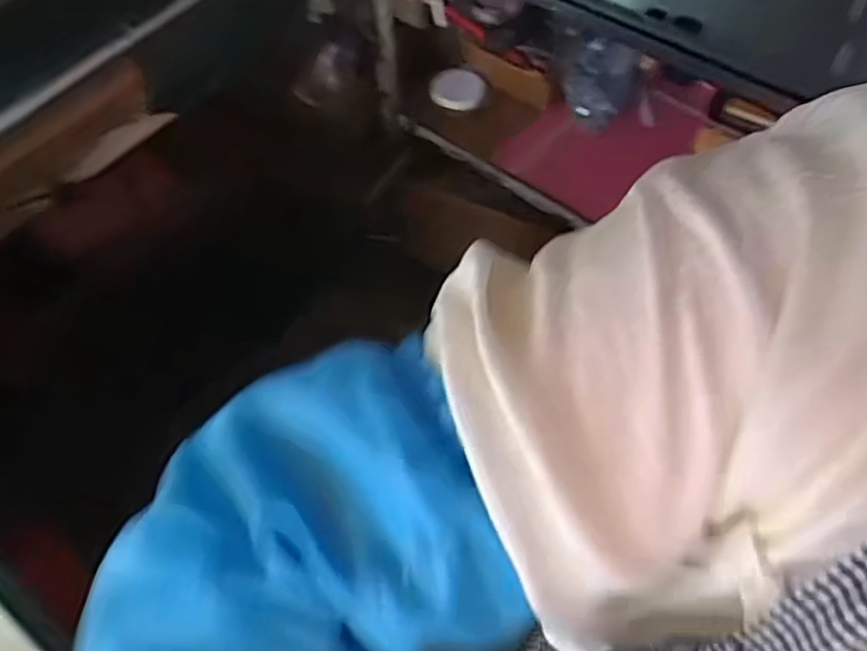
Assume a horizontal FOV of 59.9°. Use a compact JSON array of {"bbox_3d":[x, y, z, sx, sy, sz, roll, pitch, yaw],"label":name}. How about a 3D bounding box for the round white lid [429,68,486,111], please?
[{"bbox_3d":[0.049,-0.477,1.525,0.112,0.099,0.027,-2,58,1],"label":"round white lid"}]

